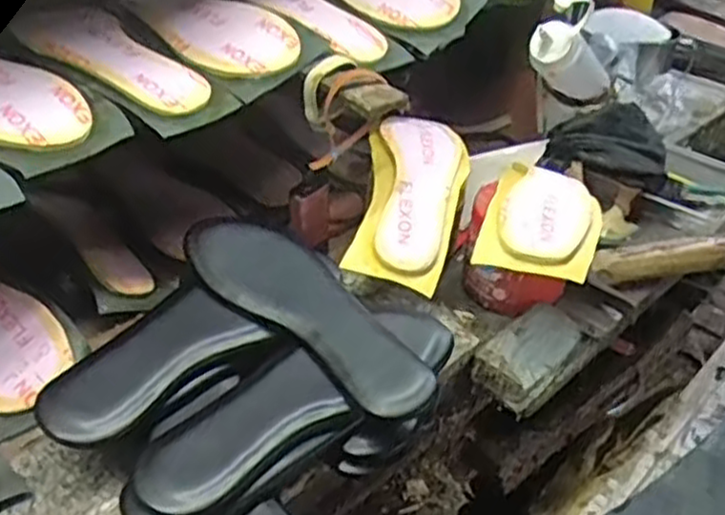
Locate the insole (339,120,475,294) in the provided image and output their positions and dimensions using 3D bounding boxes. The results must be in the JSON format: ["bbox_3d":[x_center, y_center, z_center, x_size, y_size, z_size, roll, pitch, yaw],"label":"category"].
[{"bbox_3d":[0.046,-0.064,0.708,0.092,0.027,0.210,8,52,7],"label":"insole"}]

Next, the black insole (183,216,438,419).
[{"bbox_3d":[-0.041,0.033,0.592,0.241,0.036,0.082,29,43,31],"label":"black insole"}]

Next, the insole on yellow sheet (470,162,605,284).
[{"bbox_3d":[0.163,-0.039,0.687,0.096,0.023,0.158,14,37,14],"label":"insole on yellow sheet"}]

